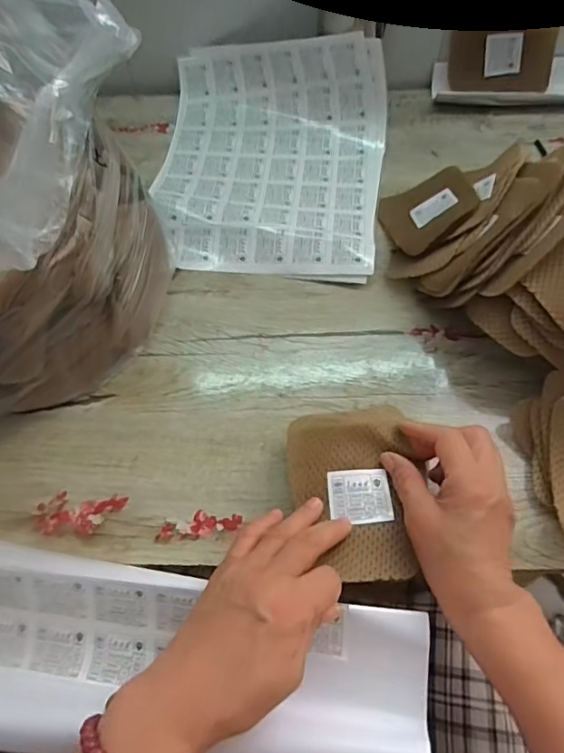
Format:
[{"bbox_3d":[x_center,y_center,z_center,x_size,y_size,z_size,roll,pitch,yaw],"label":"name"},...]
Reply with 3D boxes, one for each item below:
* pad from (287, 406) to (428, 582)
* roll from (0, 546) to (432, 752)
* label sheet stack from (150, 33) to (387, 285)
[{"bbox_3d":[0.059,0.083,0.396,0.096,0.018,0.131,-9,60,-3],"label":"pad"},{"bbox_3d":[-0.071,0.203,0.365,0.326,0.085,0.116,2,60,12],"label":"roll"},{"bbox_3d":[-0.019,-0.262,0.590,0.262,0.094,0.314,7,60,6],"label":"label sheet stack"}]

